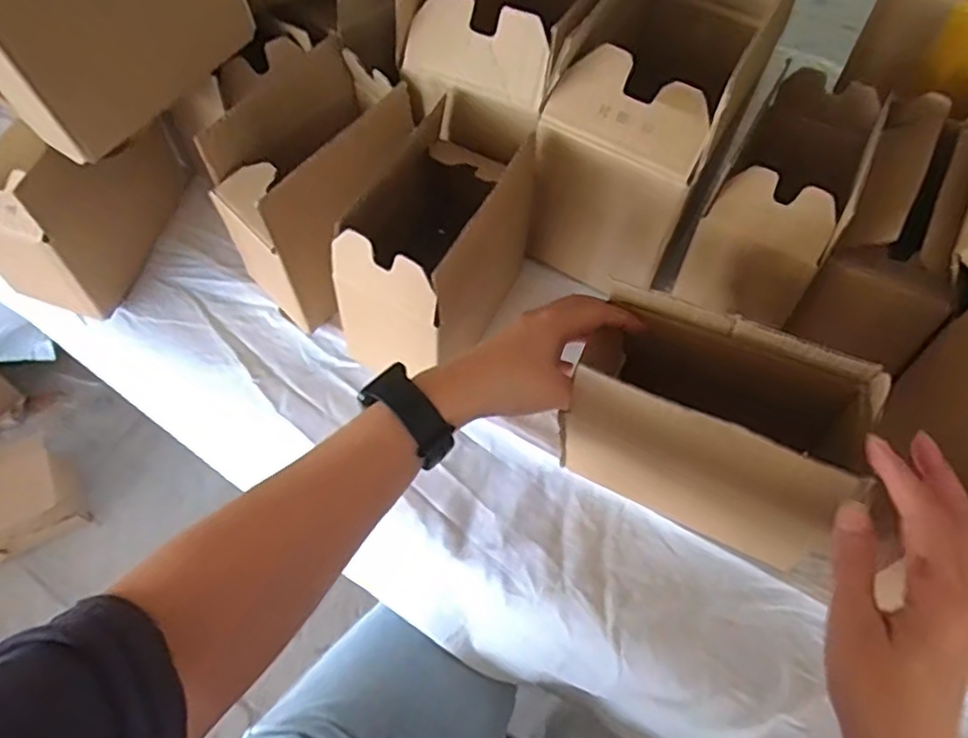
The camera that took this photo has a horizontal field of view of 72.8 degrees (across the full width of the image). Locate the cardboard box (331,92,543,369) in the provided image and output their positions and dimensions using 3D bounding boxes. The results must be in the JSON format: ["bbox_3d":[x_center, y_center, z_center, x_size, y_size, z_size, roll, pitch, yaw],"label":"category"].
[{"bbox_3d":[-0.034,-0.102,0.551,0.101,0.169,0.192,22,60,13],"label":"cardboard box"}]

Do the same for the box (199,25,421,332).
[{"bbox_3d":[-0.142,-0.159,0.584,0.108,0.159,0.180,34,64,19],"label":"box"}]

